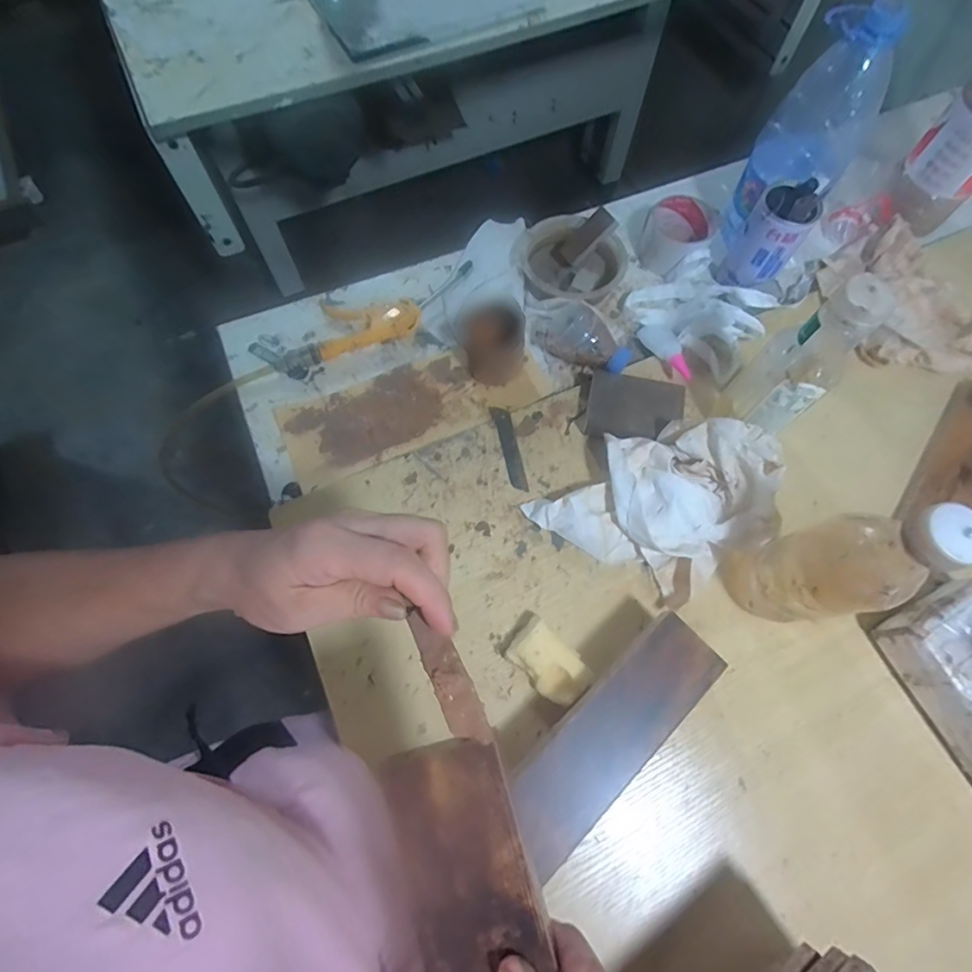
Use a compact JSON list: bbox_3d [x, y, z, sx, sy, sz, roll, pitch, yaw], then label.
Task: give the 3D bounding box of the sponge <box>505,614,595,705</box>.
[{"bbox_3d":[0.056,0.158,0.454,0.071,0.026,0.045,41,74,13],"label":"sponge"}]

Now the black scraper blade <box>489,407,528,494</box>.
[{"bbox_3d":[0.025,-0.041,0.547,0.017,0.007,0.104,-12,69,-6],"label":"black scraper blade"}]

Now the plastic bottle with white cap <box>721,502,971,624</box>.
[{"bbox_3d":[0.265,0.065,0.400,0.061,0.216,0.075,-10,70,-5],"label":"plastic bottle with white cap"}]

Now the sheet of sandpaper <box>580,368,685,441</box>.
[{"bbox_3d":[0.155,-0.084,0.542,0.099,0.009,0.067,11,89,20],"label":"sheet of sandpaper"}]

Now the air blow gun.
[{"bbox_3d":[-0.139,-0.202,0.607,0.281,0.025,0.075,-24,72,-9],"label":"air blow gun"}]

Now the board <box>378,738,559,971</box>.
[{"bbox_3d":[-0.005,0.198,0.236,0.058,0.009,0.147,-15,78,-6],"label":"board"}]

